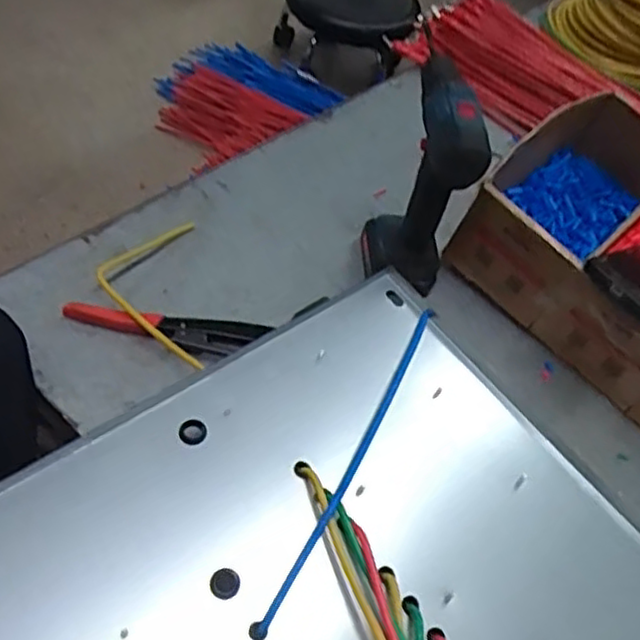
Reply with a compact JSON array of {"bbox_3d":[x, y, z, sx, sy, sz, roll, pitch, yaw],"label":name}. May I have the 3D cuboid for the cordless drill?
[{"bbox_3d":[0.104,-0.147,0.688,0.096,0.201,0.145,8,49,3],"label":"cordless drill"}]

